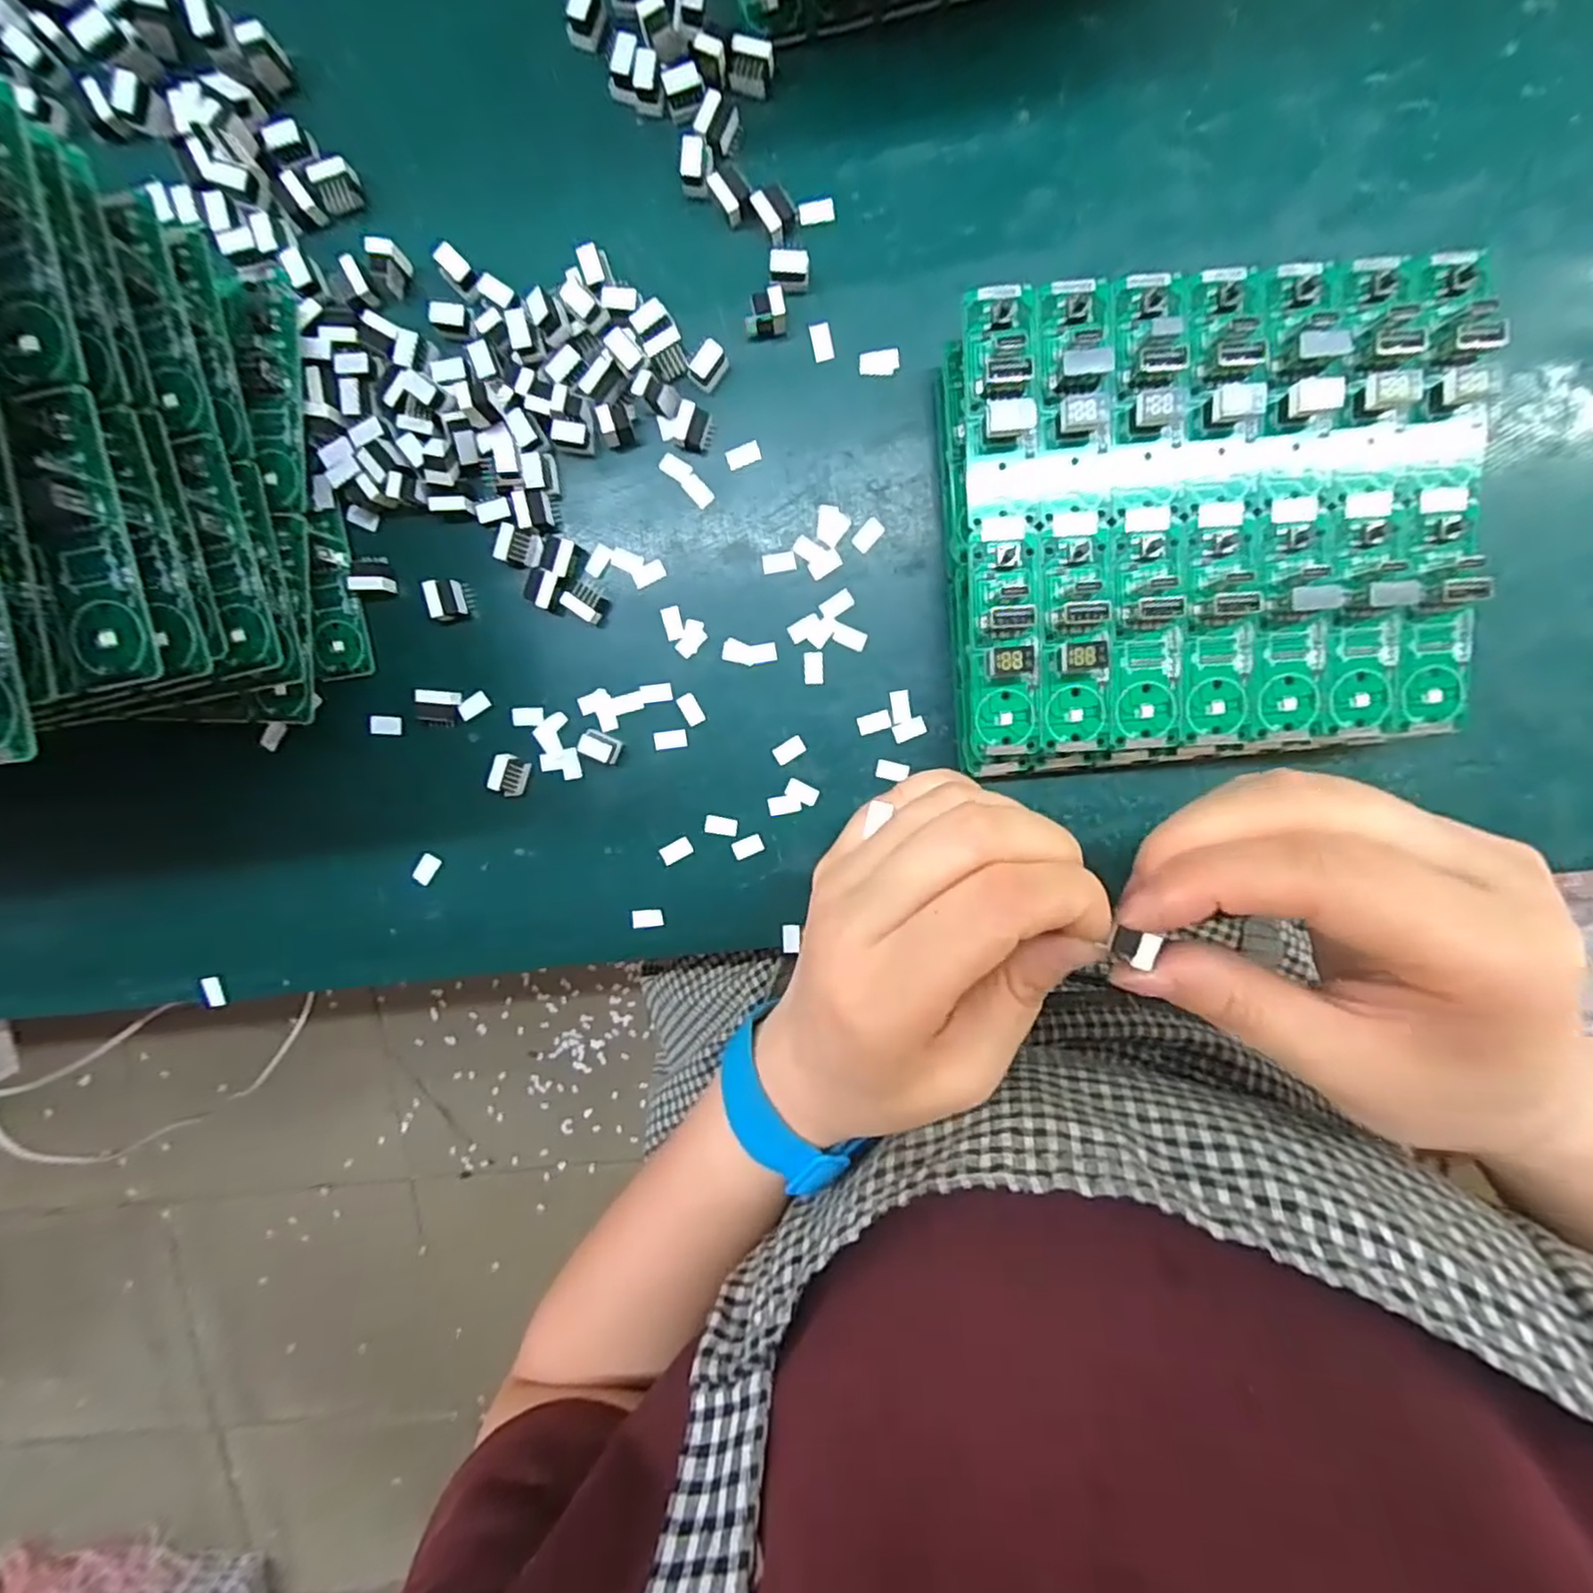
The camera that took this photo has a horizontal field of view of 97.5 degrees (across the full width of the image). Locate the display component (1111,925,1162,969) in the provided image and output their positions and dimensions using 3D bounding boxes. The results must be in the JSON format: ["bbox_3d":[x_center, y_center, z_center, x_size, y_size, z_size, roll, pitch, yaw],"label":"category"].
[{"bbox_3d":[0.079,0.035,0.162,0.009,0.004,0.008,15,98,1],"label":"display component"}]

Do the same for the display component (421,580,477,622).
[{"bbox_3d":[-0.124,-0.070,0.249,0.014,0.007,0.014,-8,97,4],"label":"display component"}]

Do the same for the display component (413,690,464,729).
[{"bbox_3d":[-0.131,-0.032,0.255,0.014,0.009,0.013,10,98,2],"label":"display component"}]

